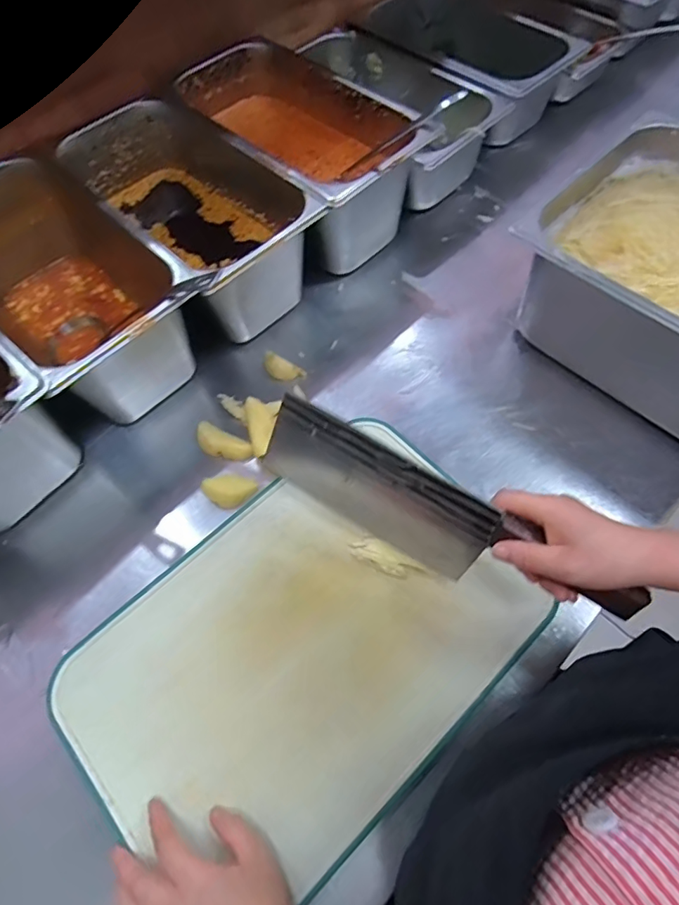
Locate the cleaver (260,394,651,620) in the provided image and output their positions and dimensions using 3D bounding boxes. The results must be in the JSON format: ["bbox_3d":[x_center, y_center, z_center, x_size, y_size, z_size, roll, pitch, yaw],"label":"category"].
[{"bbox_3d":[0.080,0.050,0.412,0.307,0.096,0.026,27,47,10],"label":"cleaver"}]

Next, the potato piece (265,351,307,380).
[{"bbox_3d":[-0.068,-0.100,0.581,0.054,0.014,0.028,32,69,16],"label":"potato piece"}]

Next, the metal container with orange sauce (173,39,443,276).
[{"bbox_3d":[-0.047,-0.366,0.641,0.167,0.147,0.302,-38,69,-15],"label":"metal container with orange sauce"}]

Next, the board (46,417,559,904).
[{"bbox_3d":[-0.025,0.164,0.450,0.392,0.022,0.272,-41,70,-17],"label":"board"}]

